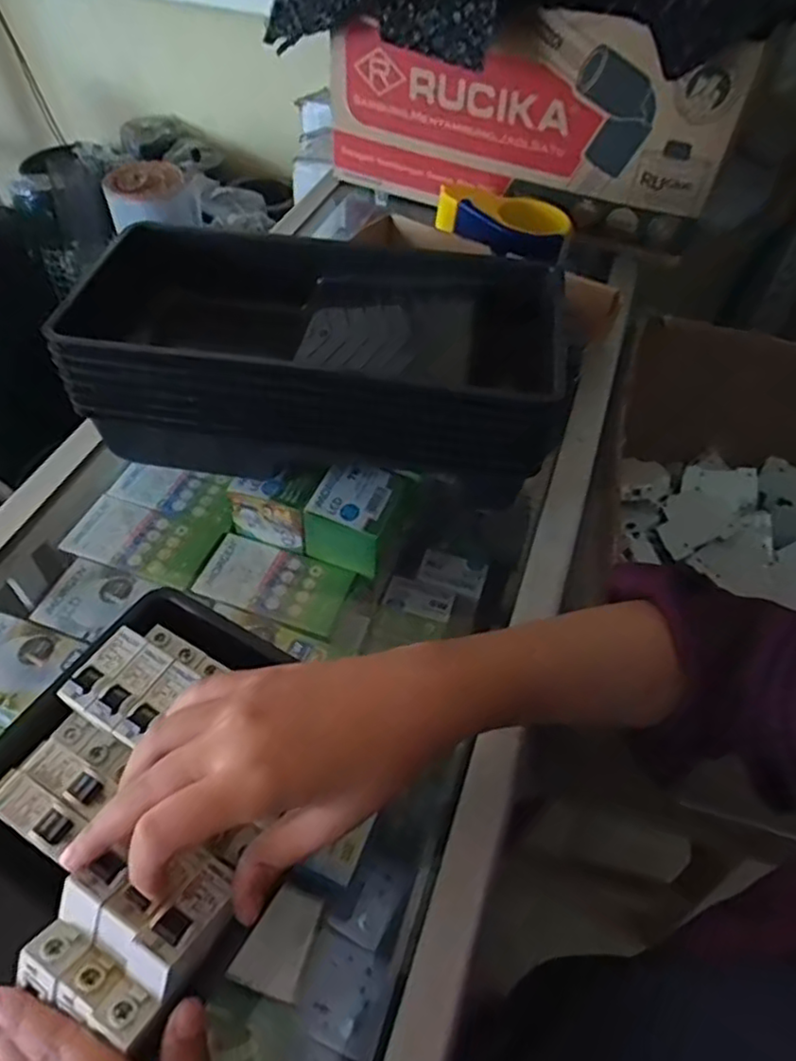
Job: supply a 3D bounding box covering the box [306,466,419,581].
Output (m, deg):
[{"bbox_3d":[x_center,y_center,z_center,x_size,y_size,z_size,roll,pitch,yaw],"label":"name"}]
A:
[{"bbox_3d":[-0.032,-0.012,0.524,0.060,0.065,0.060,21,53,13],"label":"box"}]

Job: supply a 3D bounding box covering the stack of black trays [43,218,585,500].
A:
[{"bbox_3d":[-0.051,-0.127,0.484,0.314,0.100,0.163,7,52,3],"label":"stack of black trays"}]

